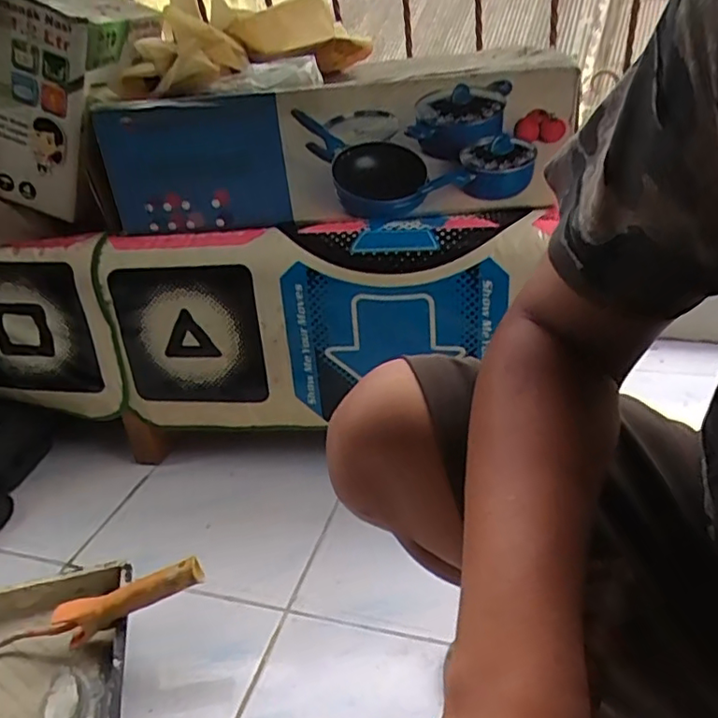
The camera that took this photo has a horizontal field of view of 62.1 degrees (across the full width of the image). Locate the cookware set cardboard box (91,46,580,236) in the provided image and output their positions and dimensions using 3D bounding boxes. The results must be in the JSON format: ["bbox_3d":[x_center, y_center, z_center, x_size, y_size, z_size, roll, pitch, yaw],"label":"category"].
[{"bbox_3d":[-0.033,-0.279,0.765,0.555,0.161,0.163,-6,29,-1],"label":"cookware set cardboard box"}]

